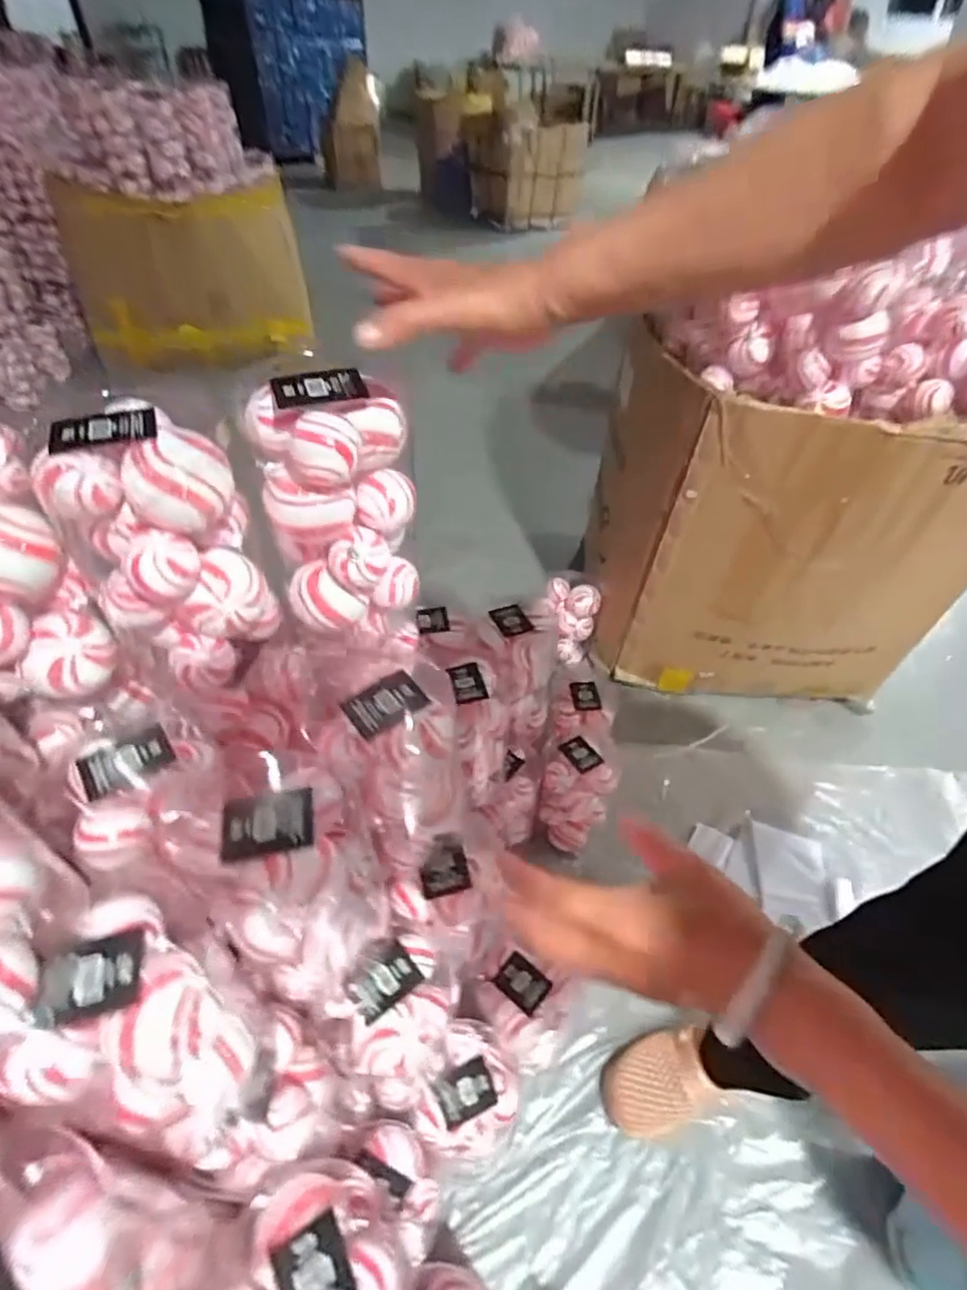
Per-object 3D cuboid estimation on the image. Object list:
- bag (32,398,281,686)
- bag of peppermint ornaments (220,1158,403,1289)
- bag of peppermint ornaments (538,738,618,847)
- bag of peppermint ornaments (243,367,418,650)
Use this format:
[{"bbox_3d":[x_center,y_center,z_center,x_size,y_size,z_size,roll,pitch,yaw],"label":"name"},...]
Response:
[{"bbox_3d":[-0.229,-0.069,0.459,0.113,0.182,0.092,-24,54,-23],"label":"bag"},{"bbox_3d":[-0.129,0.462,0.452,0.131,0.085,0.124,9,48,5],"label":"bag of peppermint ornaments"},{"bbox_3d":[0.154,0.245,1.046,0.118,0.219,0.122,17,49,11],"label":"bag of peppermint ornaments"},{"bbox_3d":[-0.111,-0.100,0.490,0.110,0.195,0.076,-9,49,-12],"label":"bag of peppermint ornaments"}]

